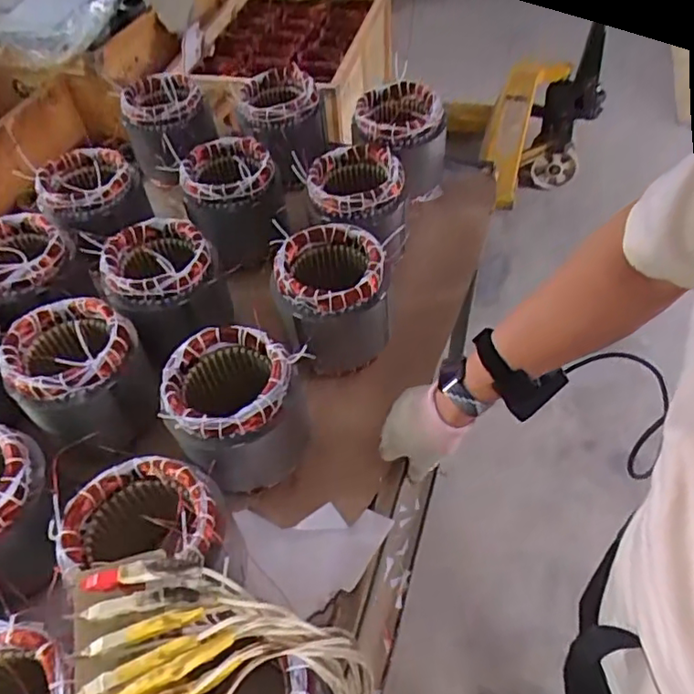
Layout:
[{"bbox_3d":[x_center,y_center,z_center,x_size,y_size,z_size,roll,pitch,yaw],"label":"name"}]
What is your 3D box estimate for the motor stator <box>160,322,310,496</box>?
[{"bbox_3d":[-0.124,0.081,0.718,0.143,0.167,0.138,0,49,0],"label":"motor stator"}]

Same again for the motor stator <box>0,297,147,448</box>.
[{"bbox_3d":[-0.332,0.034,0.754,0.152,0.139,0.147,-24,53,-19],"label":"motor stator"}]

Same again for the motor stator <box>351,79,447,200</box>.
[{"bbox_3d":[0.092,-0.349,1.027,0.144,0.138,0.144,-10,50,-8],"label":"motor stator"}]

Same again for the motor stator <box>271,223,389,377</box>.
[{"bbox_3d":[-0.022,-0.057,0.821,0.145,0.153,0.154,-11,50,-10],"label":"motor stator"}]

